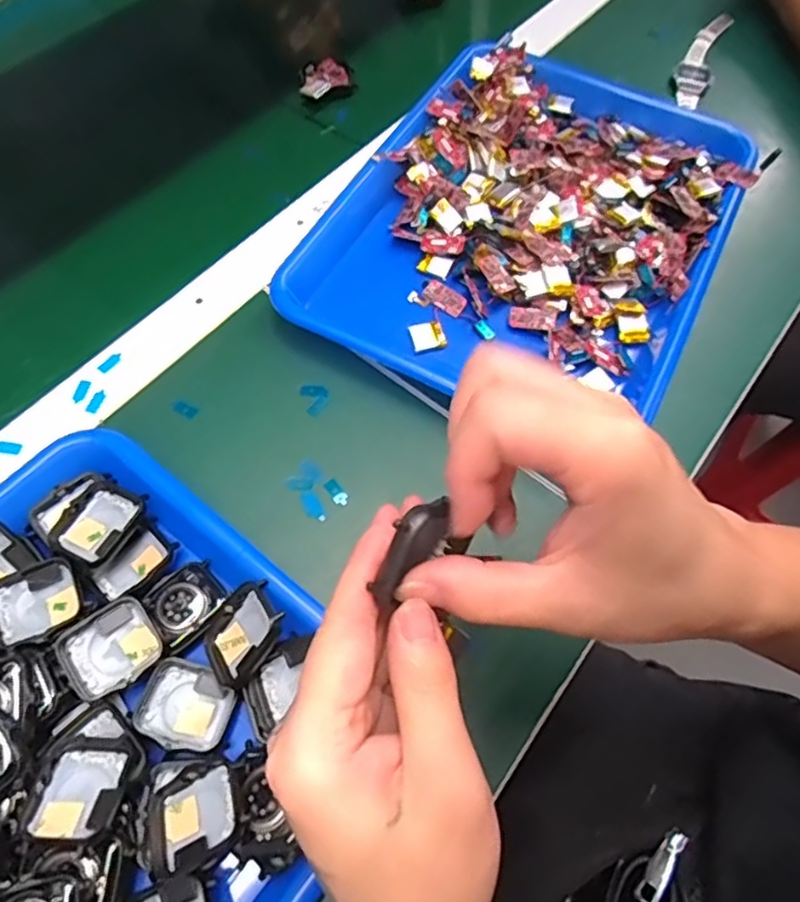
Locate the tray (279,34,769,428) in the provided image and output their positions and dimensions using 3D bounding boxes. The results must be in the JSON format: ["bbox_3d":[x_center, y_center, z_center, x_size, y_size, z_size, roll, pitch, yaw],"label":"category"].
[{"bbox_3d":[0.095,-0.166,0.450,0.248,0.037,0.325,25,65,10],"label":"tray"}]

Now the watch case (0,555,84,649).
[{"bbox_3d":[-0.180,0.075,0.306,0.043,0.009,0.039,-29,68,-16],"label":"watch case"}]

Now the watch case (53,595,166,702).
[{"bbox_3d":[-0.139,0.096,0.300,0.042,0.011,0.036,-37,71,-19],"label":"watch case"}]

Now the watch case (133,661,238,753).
[{"bbox_3d":[-0.102,0.122,0.296,0.041,0.013,0.034,14,64,4],"label":"watch case"}]

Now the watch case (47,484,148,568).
[{"bbox_3d":[-0.159,0.039,0.330,0.032,0.014,0.043,25,65,10],"label":"watch case"}]

